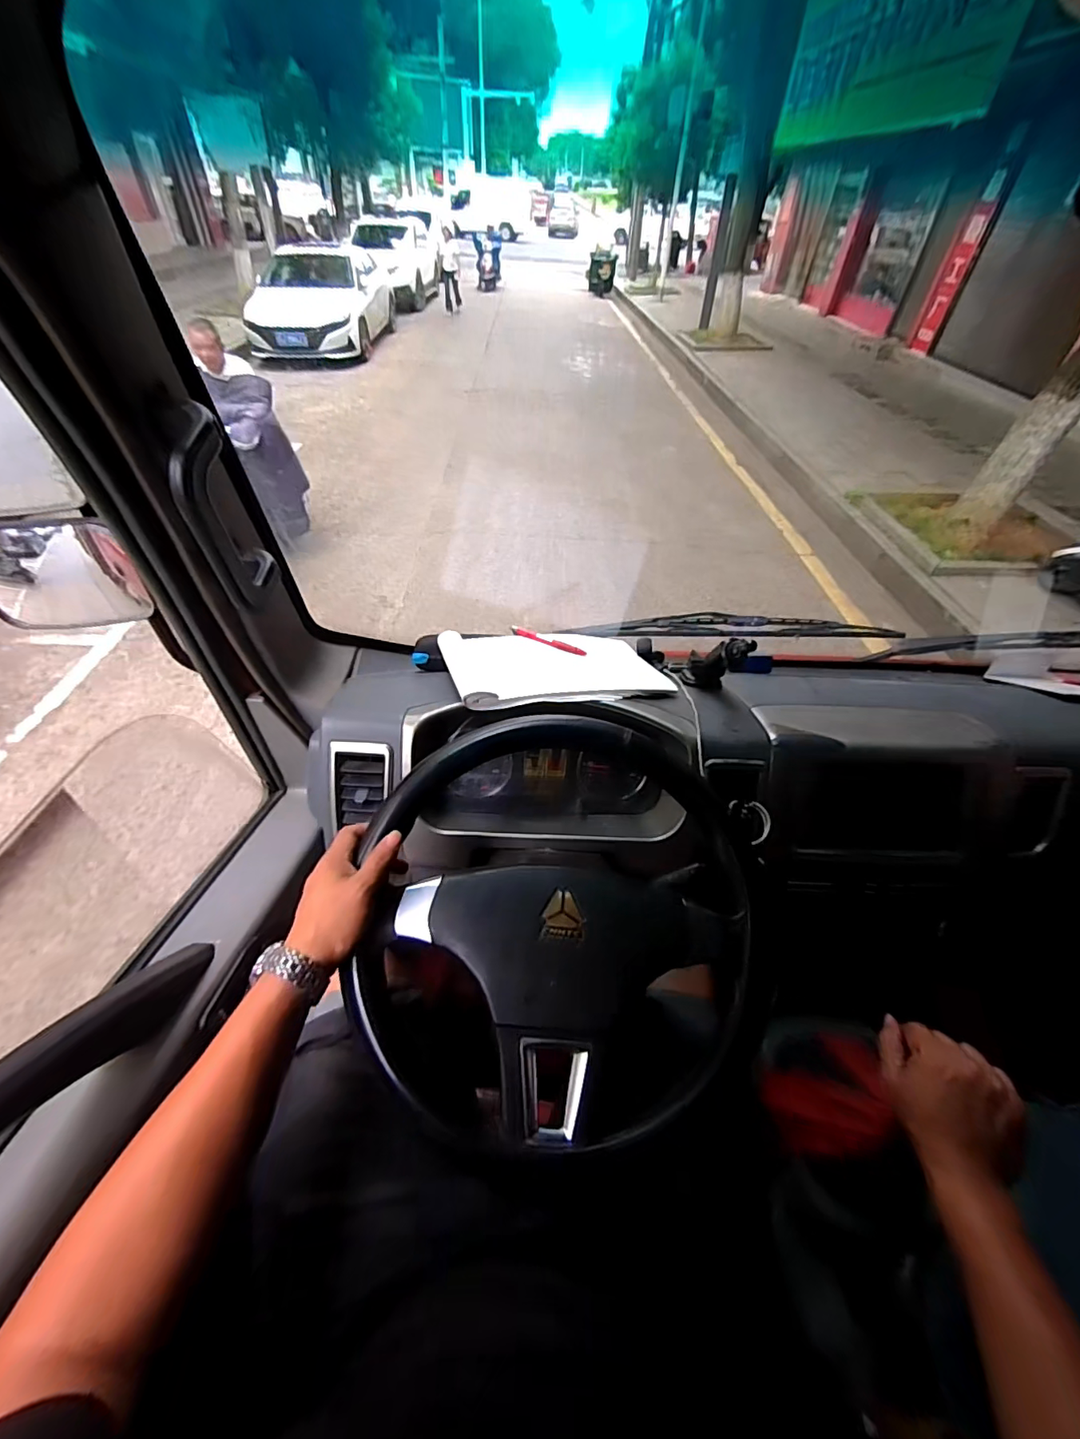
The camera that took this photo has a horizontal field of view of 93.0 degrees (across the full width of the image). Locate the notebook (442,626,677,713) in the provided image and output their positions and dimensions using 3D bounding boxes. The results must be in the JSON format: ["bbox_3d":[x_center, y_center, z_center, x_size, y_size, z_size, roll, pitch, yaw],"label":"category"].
[{"bbox_3d":[0.018,-0.085,0.766,0.310,0.013,0.223,-6,34,-22],"label":"notebook"}]

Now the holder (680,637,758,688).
[{"bbox_3d":[0.251,-0.079,0.726,0.058,0.164,0.043,-4,79,-6],"label":"holder"}]

